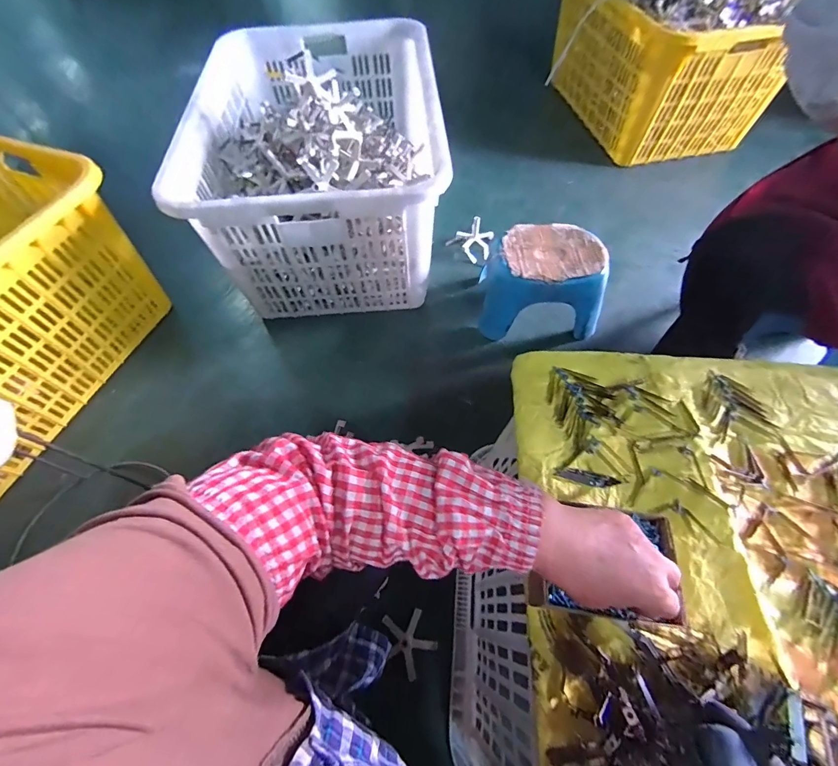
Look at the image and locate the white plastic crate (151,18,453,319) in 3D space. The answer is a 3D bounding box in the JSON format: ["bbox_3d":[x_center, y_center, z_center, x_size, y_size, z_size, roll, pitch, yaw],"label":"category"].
[{"bbox_3d":[-0.243,-0.595,1.092,0.563,0.414,0.787,-4,60,0],"label":"white plastic crate"}]

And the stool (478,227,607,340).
[{"bbox_3d":[0.310,-0.248,1.018,0.290,0.201,0.226,0,61,2],"label":"stool"}]

